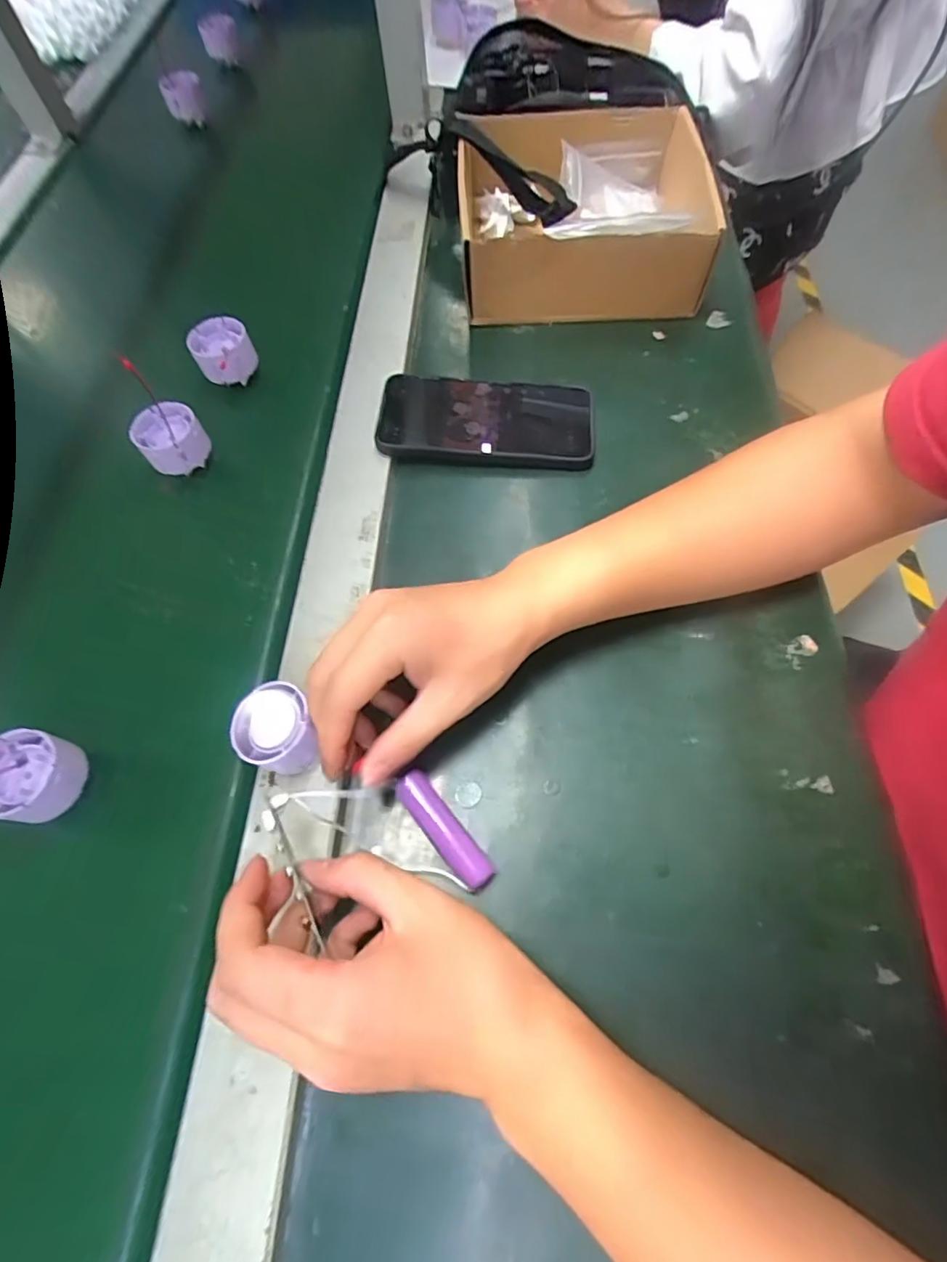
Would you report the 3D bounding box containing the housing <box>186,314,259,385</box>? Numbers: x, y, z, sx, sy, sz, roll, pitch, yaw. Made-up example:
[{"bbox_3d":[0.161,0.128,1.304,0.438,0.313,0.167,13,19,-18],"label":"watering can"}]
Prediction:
[{"bbox_3d":[-0.205,-0.228,0.460,0.046,0.035,0.049,-1,64,1],"label":"housing"}]

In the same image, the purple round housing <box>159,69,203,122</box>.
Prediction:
[{"bbox_3d":[-0.334,-0.616,0.645,0.042,0.040,0.031,-25,66,-10],"label":"purple round housing"}]

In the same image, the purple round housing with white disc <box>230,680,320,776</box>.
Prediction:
[{"bbox_3d":[-0.110,0.057,0.314,0.041,0.035,0.046,-13,64,-5],"label":"purple round housing with white disc"}]

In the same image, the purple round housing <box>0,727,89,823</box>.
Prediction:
[{"bbox_3d":[-0.242,0.079,0.305,0.046,0.022,0.046,-1,64,1],"label":"purple round housing"}]

